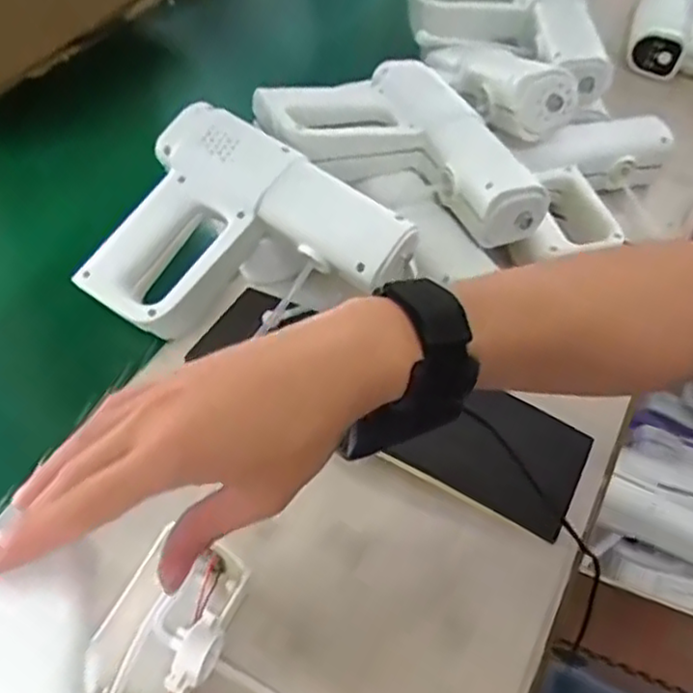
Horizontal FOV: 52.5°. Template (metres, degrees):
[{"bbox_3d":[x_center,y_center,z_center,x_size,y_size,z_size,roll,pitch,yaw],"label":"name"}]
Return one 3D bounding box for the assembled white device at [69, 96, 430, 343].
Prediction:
[{"bbox_3d":[-0.071,-0.070,0.551,0.214,0.070,0.180,27,86,5],"label":"assembled white device"}]

